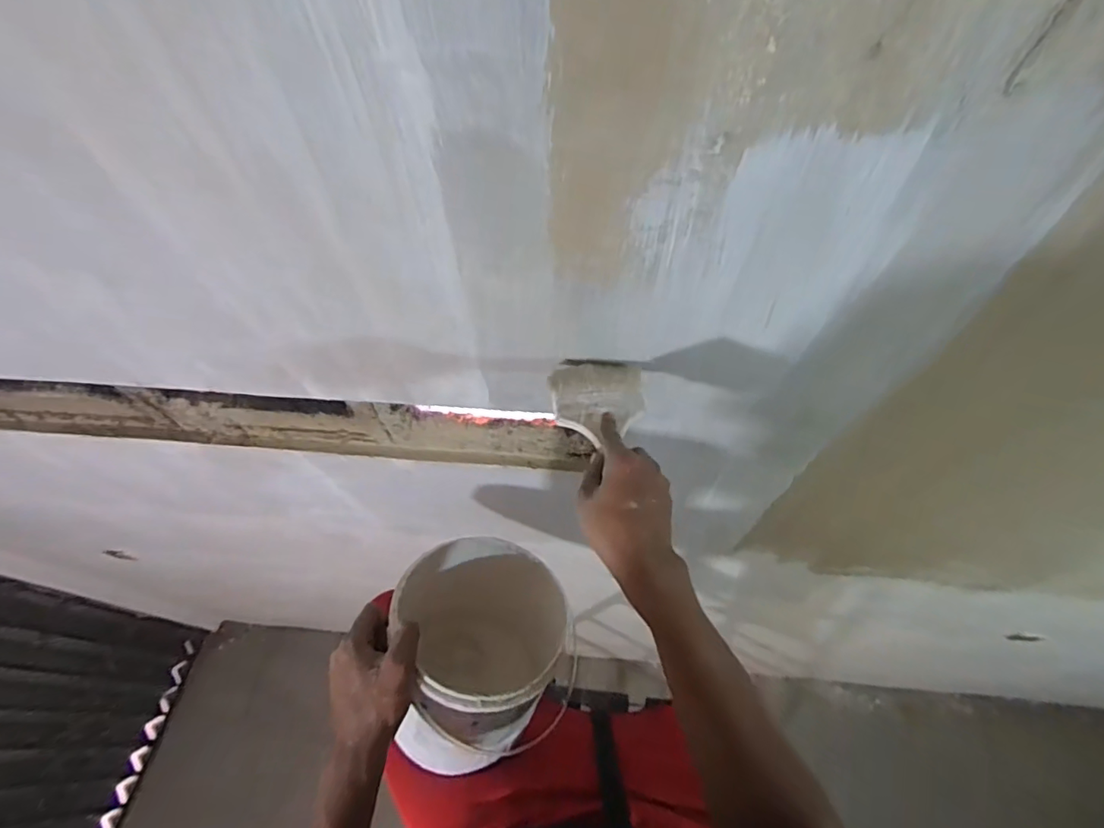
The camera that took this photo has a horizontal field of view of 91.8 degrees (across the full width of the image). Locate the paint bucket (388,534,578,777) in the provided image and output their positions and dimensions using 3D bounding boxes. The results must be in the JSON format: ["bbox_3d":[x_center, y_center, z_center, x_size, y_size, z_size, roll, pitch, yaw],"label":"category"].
[{"bbox_3d":[-0.092,0.270,0.610,0.187,0.204,0.203,10,37,-7],"label":"paint bucket"}]

